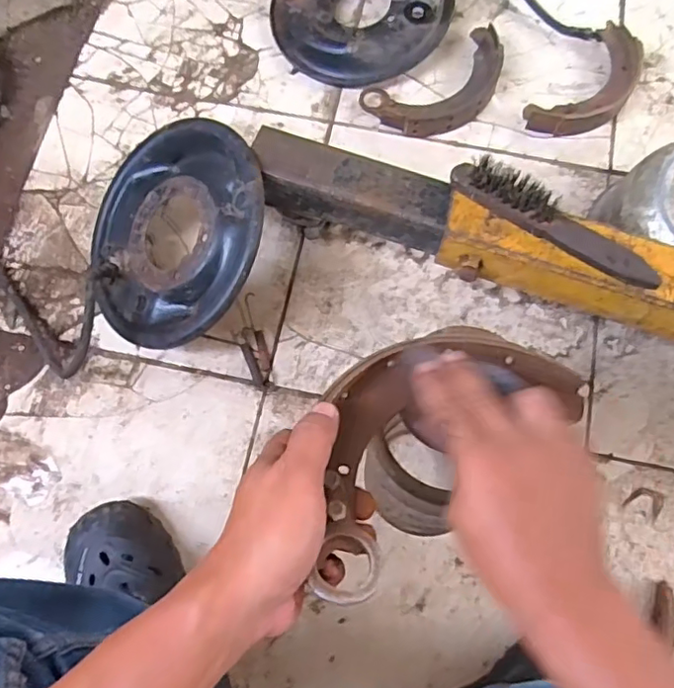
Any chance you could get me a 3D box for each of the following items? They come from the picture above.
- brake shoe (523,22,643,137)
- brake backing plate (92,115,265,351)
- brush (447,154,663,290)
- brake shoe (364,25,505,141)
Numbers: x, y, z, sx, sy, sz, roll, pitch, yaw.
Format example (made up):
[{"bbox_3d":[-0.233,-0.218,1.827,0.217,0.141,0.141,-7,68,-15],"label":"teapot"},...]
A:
[{"bbox_3d":[0.375,-0.376,0.855,0.103,0.037,0.220,42,79,11],"label":"brake shoe"},{"bbox_3d":[-0.193,-0.130,0.699,0.262,0.038,0.259,-5,80,30],"label":"brake backing plate"},{"bbox_3d":[0.222,-0.124,0.598,0.229,0.036,0.035,33,75,9],"label":"brush"},{"bbox_3d":[0.155,-0.370,0.854,0.219,0.034,0.115,-29,76,-8],"label":"brake shoe"}]

